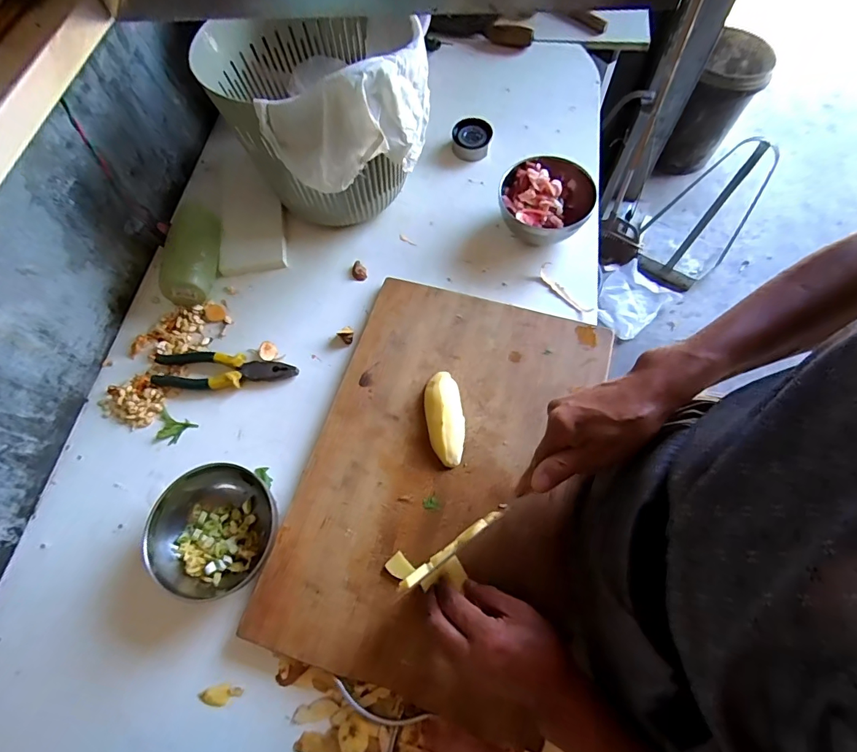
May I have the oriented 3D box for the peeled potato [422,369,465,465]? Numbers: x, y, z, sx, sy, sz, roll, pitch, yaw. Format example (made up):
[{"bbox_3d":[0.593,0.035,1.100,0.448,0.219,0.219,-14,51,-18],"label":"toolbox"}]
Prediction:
[{"bbox_3d":[0.021,0.050,0.558,0.049,0.031,0.117,-11,67,-2],"label":"peeled potato"}]

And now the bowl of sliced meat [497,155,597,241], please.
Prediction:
[{"bbox_3d":[0.168,-0.248,0.672,0.132,0.082,0.143,-1,67,2],"label":"bowl of sliced meat"}]

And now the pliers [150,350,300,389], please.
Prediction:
[{"bbox_3d":[-0.286,-0.005,0.617,0.202,0.019,0.056,7,67,5],"label":"pliers"}]

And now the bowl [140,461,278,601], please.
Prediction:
[{"bbox_3d":[-0.249,0.181,0.517,0.139,0.063,0.129,-1,67,2],"label":"bowl"}]

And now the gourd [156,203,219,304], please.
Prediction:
[{"bbox_3d":[-0.352,-0.189,0.661,0.066,0.081,0.159,-6,67,0],"label":"gourd"}]

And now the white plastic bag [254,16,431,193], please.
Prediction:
[{"bbox_3d":[-0.093,-0.326,0.542,0.138,0.137,0.170,20,70,11],"label":"white plastic bag"}]

